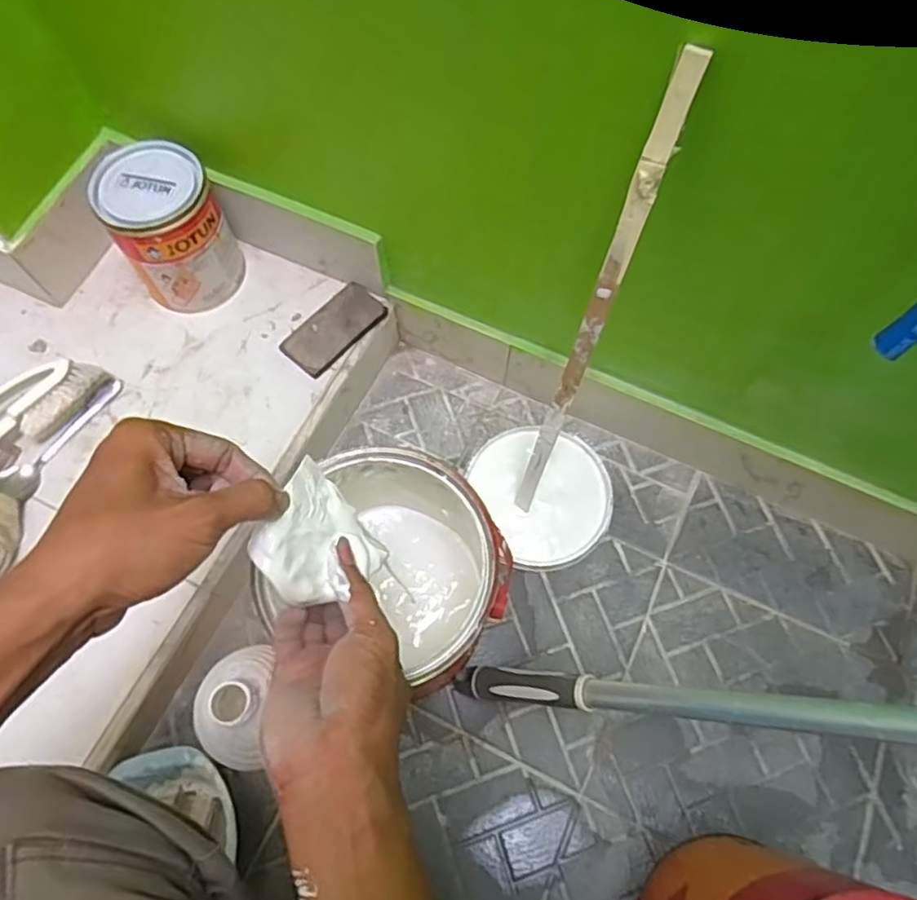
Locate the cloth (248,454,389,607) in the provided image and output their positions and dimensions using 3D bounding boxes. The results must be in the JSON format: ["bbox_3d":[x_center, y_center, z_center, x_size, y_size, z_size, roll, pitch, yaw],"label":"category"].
[{"bbox_3d":[-0.082,0.054,0.378,0.077,0.014,0.070,57,43,-18],"label":"cloth"}]

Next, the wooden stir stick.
[{"bbox_3d":[0.100,-0.078,0.528,0.019,0.447,0.008,32,54,15],"label":"wooden stir stick"}]

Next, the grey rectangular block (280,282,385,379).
[{"bbox_3d":[-0.135,-0.132,0.705,0.058,0.012,0.113,39,73,14],"label":"grey rectangular block"}]

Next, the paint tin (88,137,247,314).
[{"bbox_3d":[-0.298,-0.229,0.678,0.105,0.138,0.113,0,69,0],"label":"paint tin"}]

